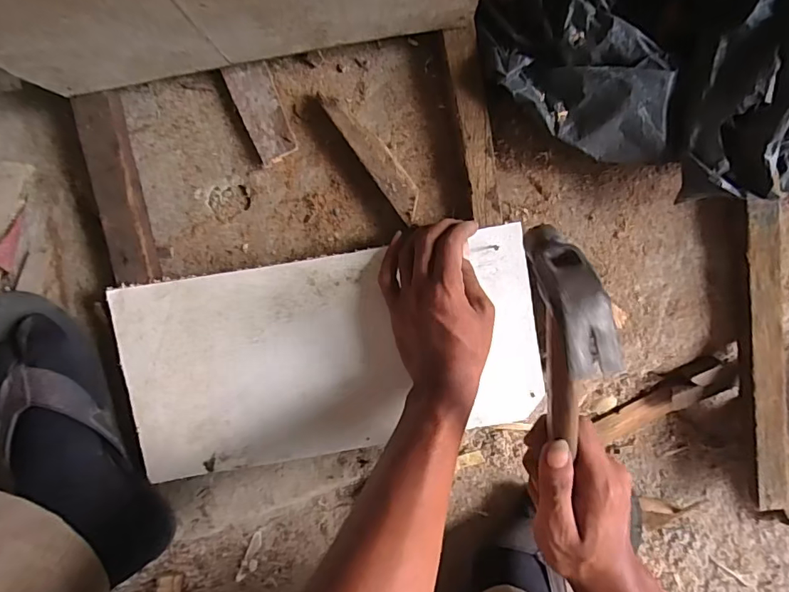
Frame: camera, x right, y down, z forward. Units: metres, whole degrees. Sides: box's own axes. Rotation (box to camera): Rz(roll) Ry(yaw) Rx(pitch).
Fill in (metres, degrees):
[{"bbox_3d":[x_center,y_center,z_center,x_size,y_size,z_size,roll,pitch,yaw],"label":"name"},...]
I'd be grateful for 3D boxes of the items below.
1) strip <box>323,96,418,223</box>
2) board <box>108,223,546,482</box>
[{"bbox_3d":[-0.018,-0.120,0.425,0.025,0.027,0.121,-39,92,4],"label":"strip"},{"bbox_3d":[-0.053,0.052,0.424,0.355,0.013,0.170,-8,97,-1],"label":"board"}]

